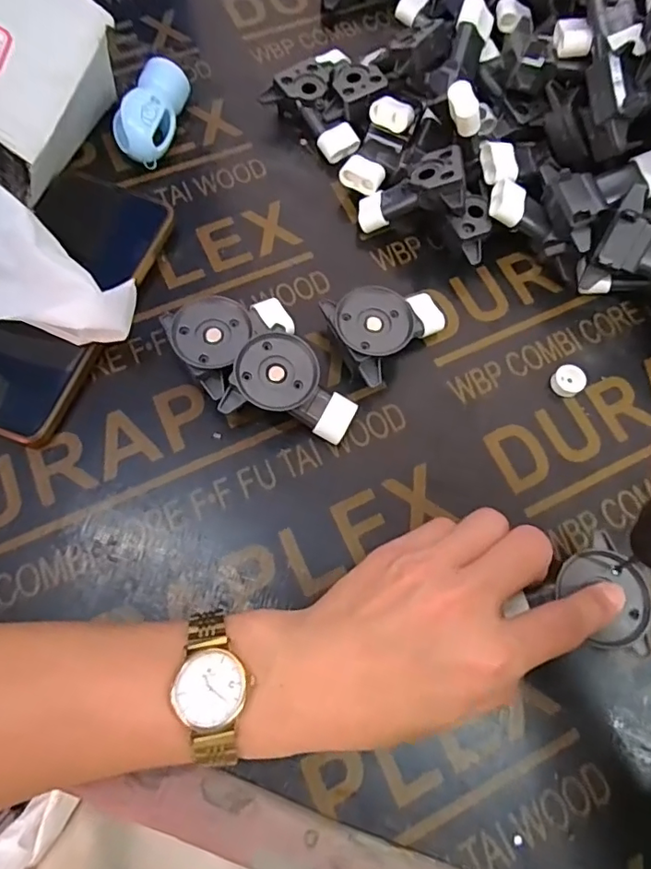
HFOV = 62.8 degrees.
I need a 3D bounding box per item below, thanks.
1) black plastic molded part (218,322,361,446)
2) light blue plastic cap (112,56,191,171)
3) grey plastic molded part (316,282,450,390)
[{"bbox_3d":[-0.015,-0.024,0.285,0.063,0.033,0.052,25,71,6],"label":"black plastic molded part"},{"bbox_3d":[-0.112,-0.208,0.347,0.027,0.032,0.065,20,71,4],"label":"light blue plastic cap"},{"bbox_3d":[0.038,-0.060,0.301,0.067,0.033,0.051,-24,73,-11],"label":"grey plastic molded part"}]

